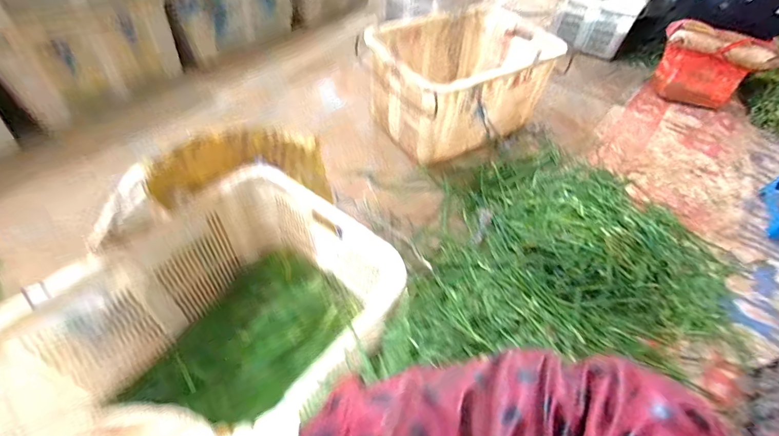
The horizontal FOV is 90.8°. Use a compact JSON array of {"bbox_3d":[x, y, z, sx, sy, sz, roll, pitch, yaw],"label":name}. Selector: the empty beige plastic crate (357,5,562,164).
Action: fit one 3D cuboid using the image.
[{"bbox_3d":[0.267,-0.524,1.496,0.624,0.335,0.476,-20,53,-21],"label":"empty beige plastic crate"}]

